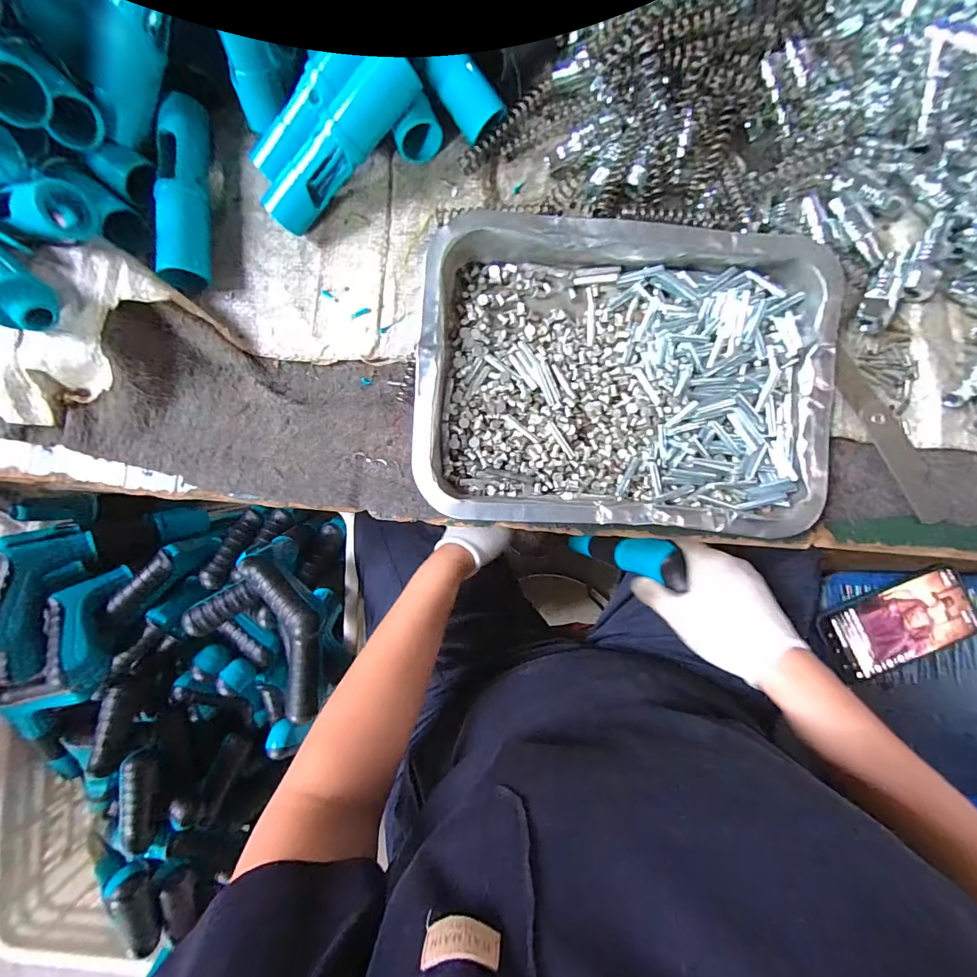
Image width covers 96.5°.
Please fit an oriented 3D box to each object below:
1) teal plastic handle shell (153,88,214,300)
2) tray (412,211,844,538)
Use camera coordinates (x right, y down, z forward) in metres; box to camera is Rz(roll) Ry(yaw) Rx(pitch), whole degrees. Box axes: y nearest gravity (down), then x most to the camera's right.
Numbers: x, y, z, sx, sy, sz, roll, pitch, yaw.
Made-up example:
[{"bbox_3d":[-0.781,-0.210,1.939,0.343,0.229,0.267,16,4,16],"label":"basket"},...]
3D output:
[{"bbox_3d":[-0.202,-0.193,0.286,0.029,0.024,0.122,-1,88,1],"label":"teal plastic handle shell"},{"bbox_3d":[0.085,-0.067,0.271,0.251,0.036,0.180,3,88,2],"label":"tray"}]

